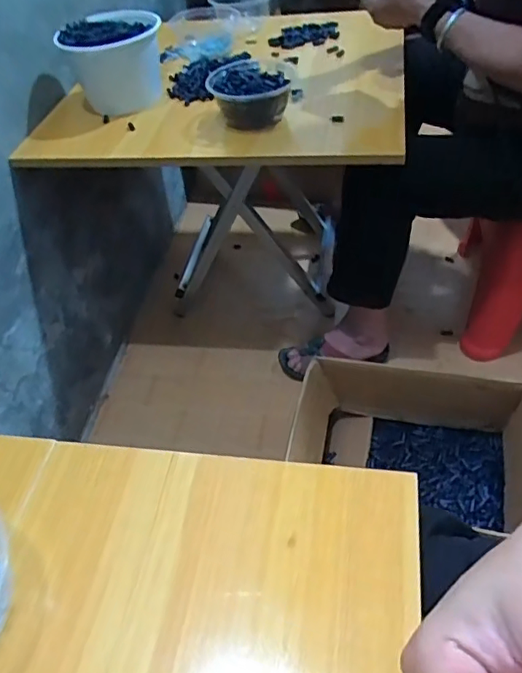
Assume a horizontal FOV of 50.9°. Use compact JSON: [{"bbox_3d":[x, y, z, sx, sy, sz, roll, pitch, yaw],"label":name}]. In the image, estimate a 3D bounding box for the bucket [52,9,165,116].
[{"bbox_3d":[-0.230,-0.431,0.882,0.146,0.128,0.145,-3,47,3],"label":"bucket"}]

